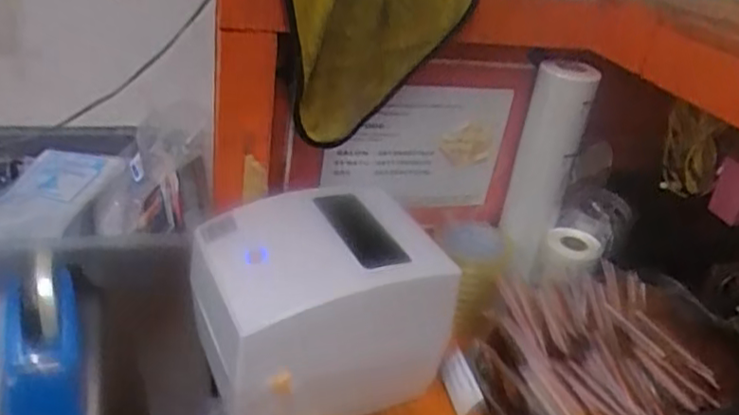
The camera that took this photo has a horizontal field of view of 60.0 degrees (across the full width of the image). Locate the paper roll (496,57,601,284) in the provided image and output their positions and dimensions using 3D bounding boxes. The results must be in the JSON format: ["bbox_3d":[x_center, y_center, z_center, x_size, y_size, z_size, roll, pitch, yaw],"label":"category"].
[{"bbox_3d":[0.197,-0.036,0.738,0.066,0.243,0.053,16,30,13],"label":"paper roll"}]

